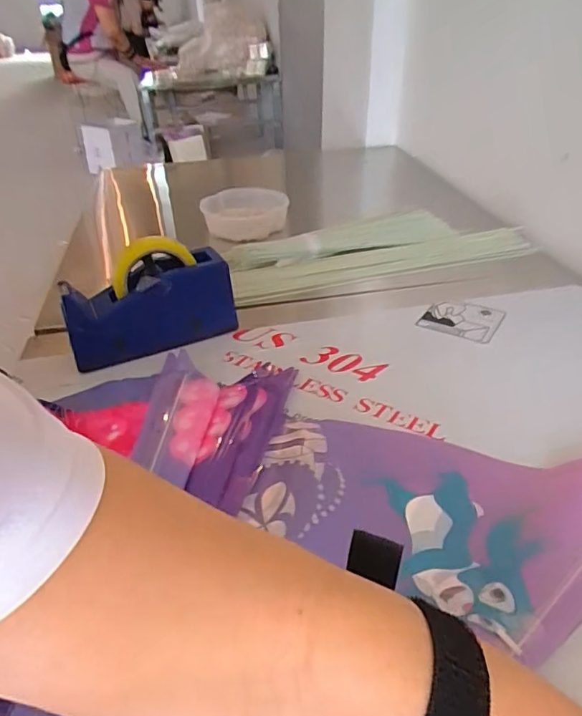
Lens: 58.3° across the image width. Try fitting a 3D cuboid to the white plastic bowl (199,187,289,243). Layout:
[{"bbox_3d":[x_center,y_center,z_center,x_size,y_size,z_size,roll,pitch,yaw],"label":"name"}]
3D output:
[{"bbox_3d":[-0.083,-0.266,0.953,0.146,0.046,0.132,-24,41,-27],"label":"white plastic bowl"}]

